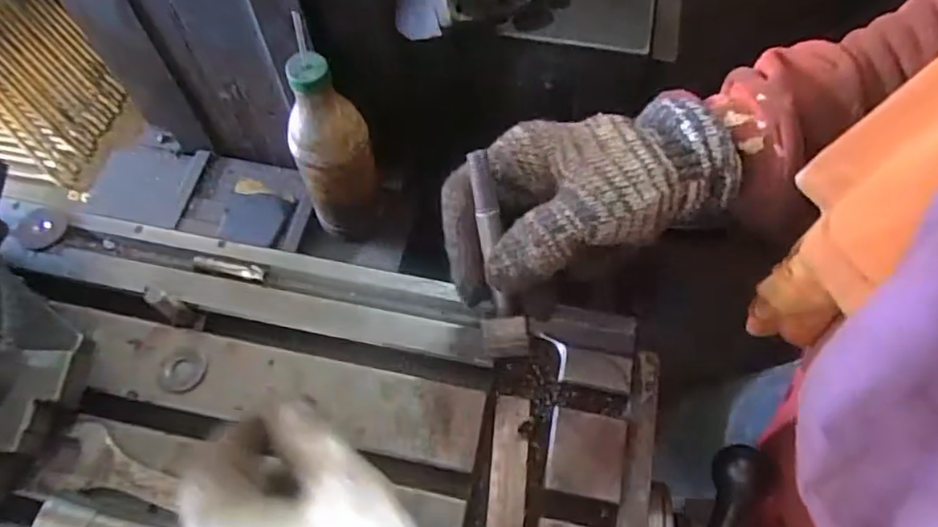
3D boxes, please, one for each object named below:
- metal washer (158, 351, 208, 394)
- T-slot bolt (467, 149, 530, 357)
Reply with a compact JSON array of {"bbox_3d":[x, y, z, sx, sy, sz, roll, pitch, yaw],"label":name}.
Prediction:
[{"bbox_3d":[-0.181,0.067,0.396,0.029,0.005,0.027,1,63,-1],"label":"metal washer"},{"bbox_3d":[0.013,-0.001,0.326,0.023,0.113,0.018,-13,19,-8],"label":"T-slot bolt"}]

